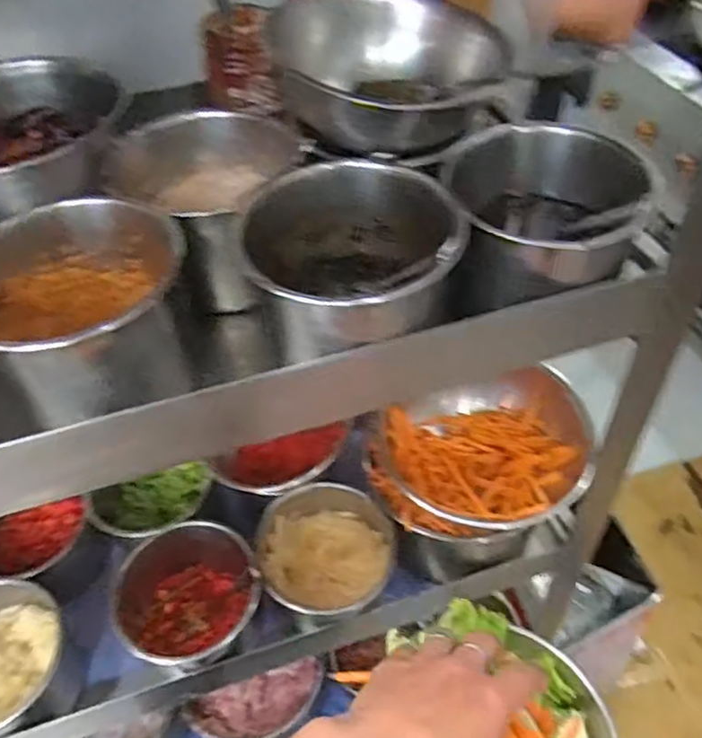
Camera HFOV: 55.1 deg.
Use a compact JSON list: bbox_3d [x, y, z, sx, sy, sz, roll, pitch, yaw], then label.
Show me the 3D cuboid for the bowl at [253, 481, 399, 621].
[{"bbox_3d":[-0.023,0.161,0.609,0.121,0.071,0.109,11,80,-8],"label":"bowl"}]

